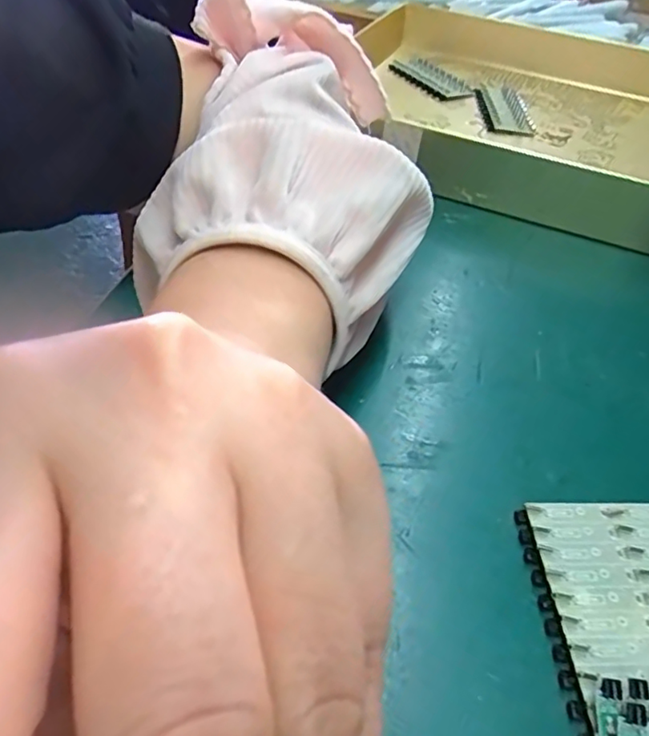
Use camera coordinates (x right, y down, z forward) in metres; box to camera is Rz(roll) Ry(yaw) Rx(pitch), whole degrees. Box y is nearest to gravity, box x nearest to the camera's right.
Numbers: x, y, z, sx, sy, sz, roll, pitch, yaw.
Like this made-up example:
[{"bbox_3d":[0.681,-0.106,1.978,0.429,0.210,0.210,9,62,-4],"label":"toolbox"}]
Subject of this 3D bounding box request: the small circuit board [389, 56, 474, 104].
[{"bbox_3d":[0.094,-0.255,0.495,0.041,0.012,0.080,-27,53,-28],"label":"small circuit board"}]

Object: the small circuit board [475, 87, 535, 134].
[{"bbox_3d":[0.148,-0.215,0.465,0.039,0.015,0.069,3,45,-3],"label":"small circuit board"}]

